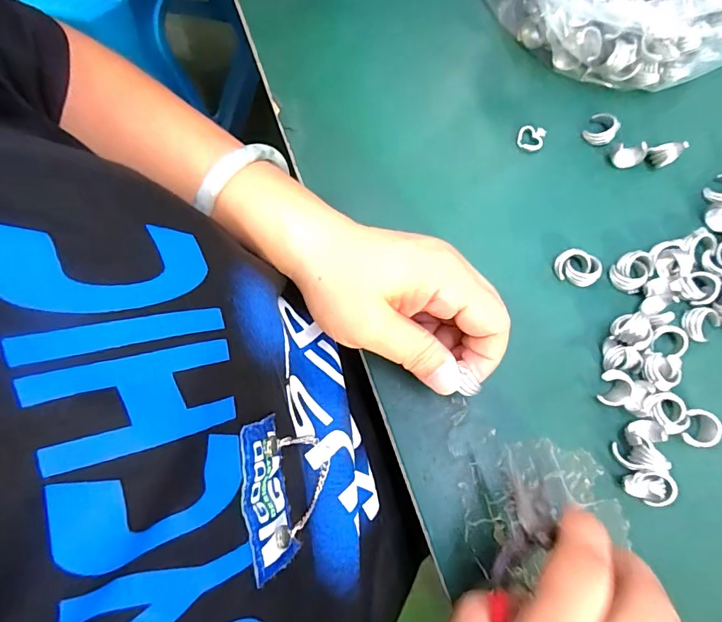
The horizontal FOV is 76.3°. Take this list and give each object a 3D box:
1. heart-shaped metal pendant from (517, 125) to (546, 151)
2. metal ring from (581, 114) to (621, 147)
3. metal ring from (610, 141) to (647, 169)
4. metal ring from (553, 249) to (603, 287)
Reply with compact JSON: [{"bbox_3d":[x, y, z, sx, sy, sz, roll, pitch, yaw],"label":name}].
[{"bbox_3d":[0.108,-0.110,0.290,0.016,0.004,0.016,0,78,1],"label":"heart-shaped metal pendant"},{"bbox_3d":[0.152,-0.115,0.288,0.018,0.012,0.019,0,78,1],"label":"metal ring"},{"bbox_3d":[0.165,-0.096,0.284,0.015,0.015,0.017,-44,81,-8],"label":"metal ring"},{"bbox_3d":[0.127,-0.025,0.269,0.025,0.009,0.018,22,79,6],"label":"metal ring"}]

